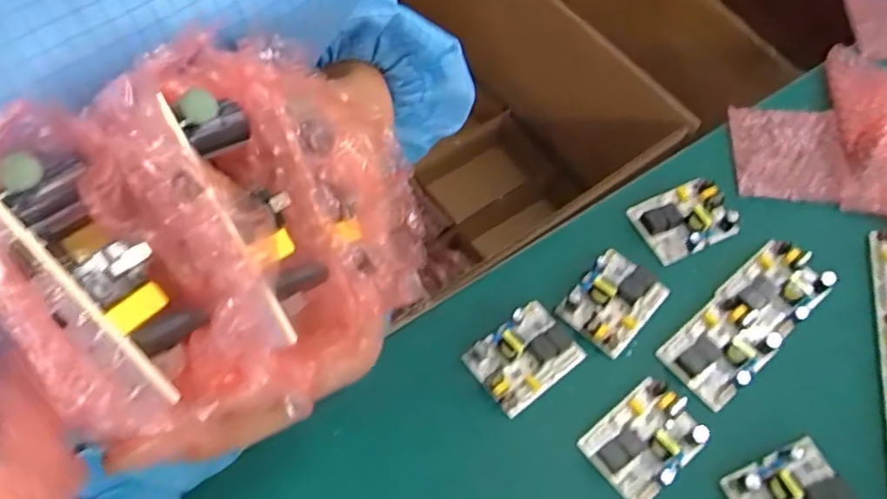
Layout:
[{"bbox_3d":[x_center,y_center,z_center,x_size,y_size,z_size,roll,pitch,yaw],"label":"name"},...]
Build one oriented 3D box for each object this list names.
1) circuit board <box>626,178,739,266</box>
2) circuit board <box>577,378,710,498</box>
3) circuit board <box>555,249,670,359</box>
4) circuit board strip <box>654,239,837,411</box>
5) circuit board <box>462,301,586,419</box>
[{"bbox_3d":[0.219,-0.031,0.554,0.083,0.018,0.063,-22,65,-14],"label":"circuit board"},{"bbox_3d":[0.153,0.142,0.458,0.082,0.025,0.062,-35,68,-19],"label":"circuit board"},{"bbox_3d":[0.145,0.040,0.515,0.062,0.028,0.083,41,67,18],"label":"circuit board"},{"bbox_3d":[0.256,0.054,0.509,0.163,0.022,0.062,-37,69,-20],"label":"circuit board strip"},{"bbox_3d":[0.066,0.083,0.489,0.083,0.028,0.061,-33,68,-19],"label":"circuit board"}]

